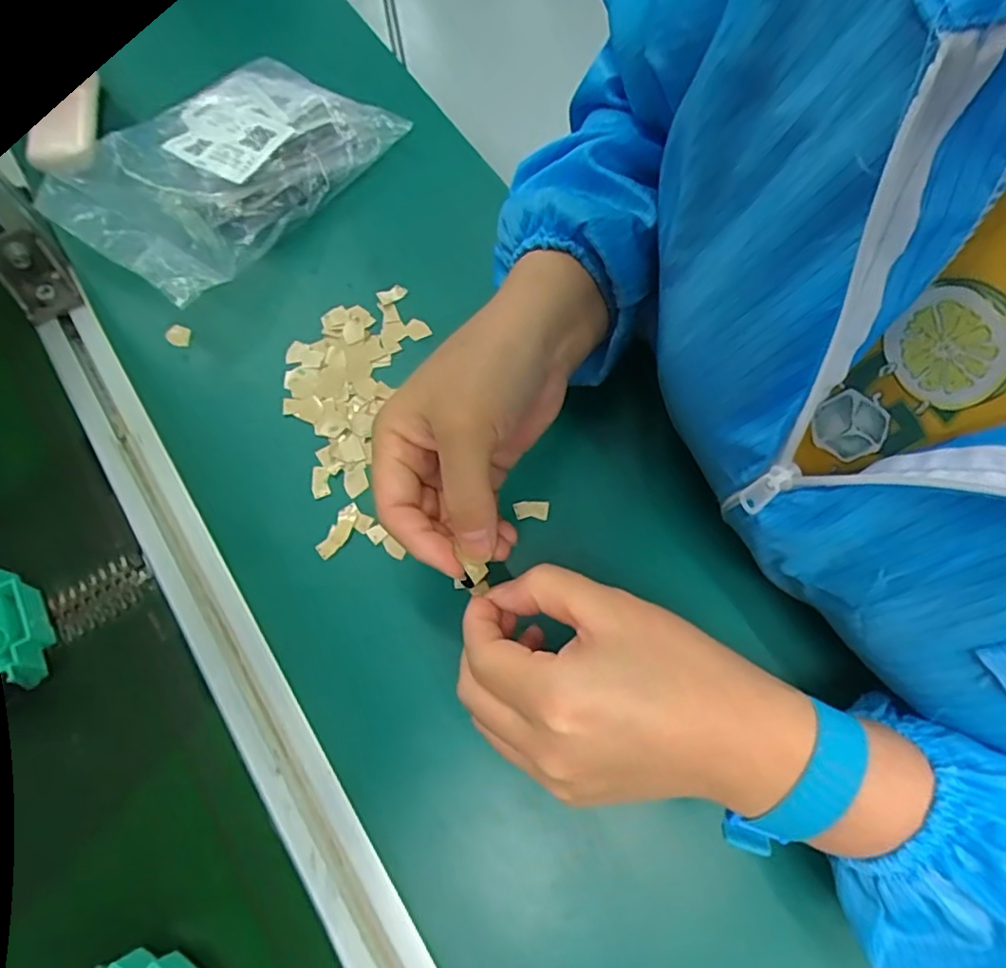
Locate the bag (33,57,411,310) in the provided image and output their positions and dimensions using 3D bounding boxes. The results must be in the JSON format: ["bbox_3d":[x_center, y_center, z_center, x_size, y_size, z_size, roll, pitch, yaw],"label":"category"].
[{"bbox_3d":[-0.186,-0.220,0.418,0.129,0.029,0.196,37,72,3],"label":"bag"}]

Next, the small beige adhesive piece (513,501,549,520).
[{"bbox_3d":[0.017,0.016,0.380,0.021,0.004,0.011,-2,70,0],"label":"small beige adhesive piece"}]

